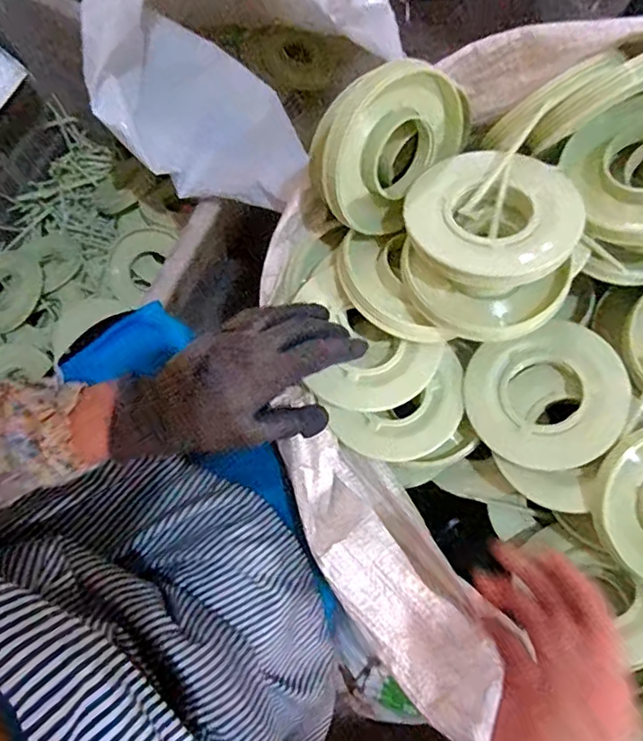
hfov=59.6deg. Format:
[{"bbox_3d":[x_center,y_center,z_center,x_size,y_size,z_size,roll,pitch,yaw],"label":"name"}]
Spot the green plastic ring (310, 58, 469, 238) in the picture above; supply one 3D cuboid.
[{"bbox_3d":[0.052,-0.172,0.426,0.120,0.116,0.030,-34,52,-3],"label":"green plastic ring"}]

